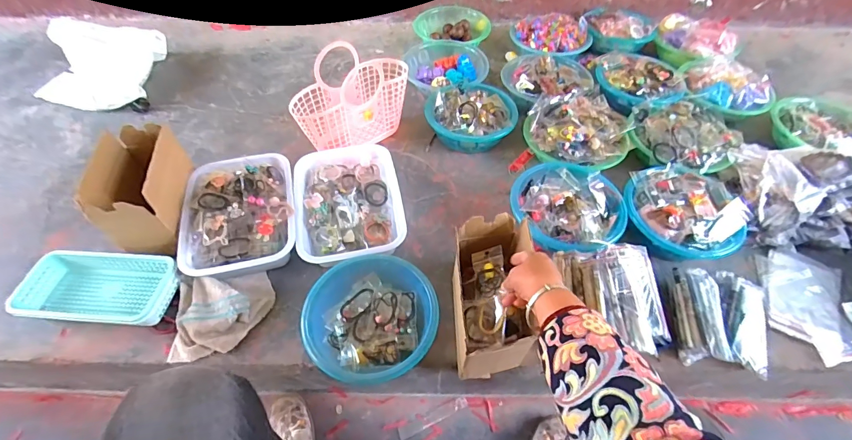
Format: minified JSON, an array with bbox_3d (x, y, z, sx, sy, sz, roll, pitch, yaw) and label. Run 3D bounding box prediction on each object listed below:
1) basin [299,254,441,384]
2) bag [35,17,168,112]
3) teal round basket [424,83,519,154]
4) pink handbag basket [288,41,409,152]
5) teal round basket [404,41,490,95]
[{"bbox_3d":[-0.095,0.165,0.695,0.212,0.070,0.207,2,53,-2],"label":"basin"},{"bbox_3d":[-0.922,-0.429,1.121,0.303,0.130,0.270,-3,54,-6],"label":"bag"},{"bbox_3d":[0.113,-0.266,1.033,0.221,0.102,0.193,6,53,1],"label":"teal round basket"},{"bbox_3d":[-0.165,-0.294,0.948,0.129,0.195,0.289,40,61,23],"label":"pink handbag basket"},{"bbox_3d":[0.055,-0.445,1.167,0.244,0.075,0.215,31,58,19],"label":"teal round basket"}]

